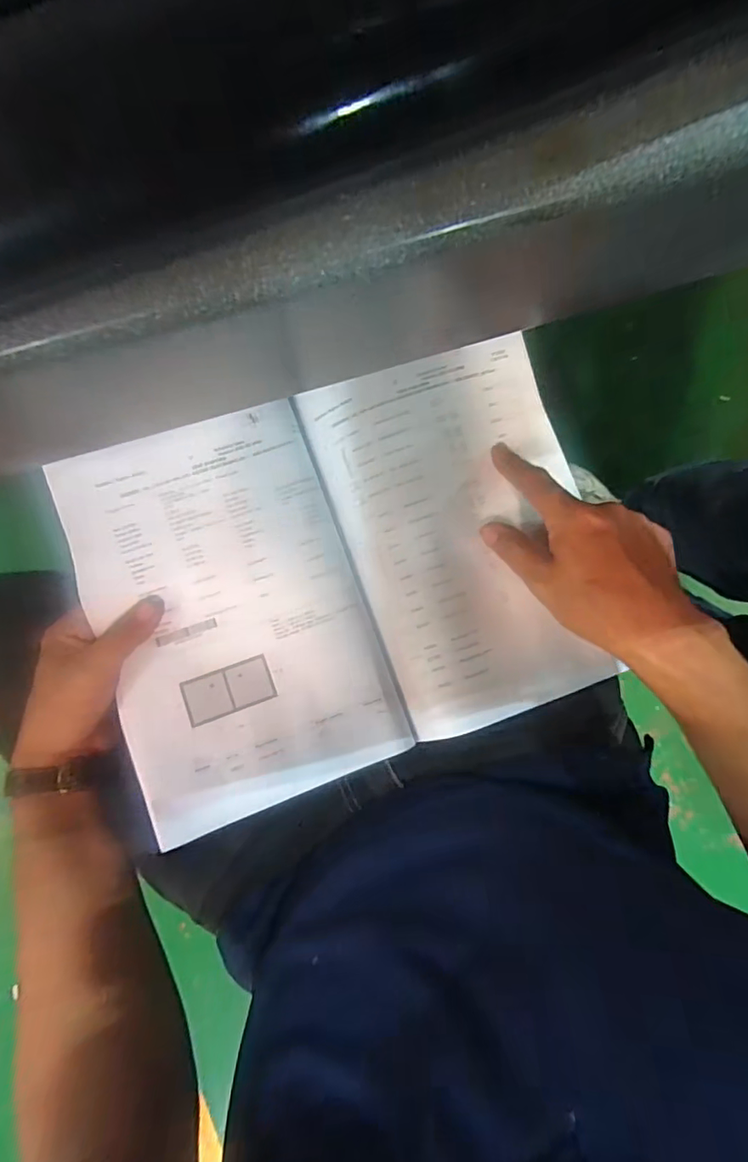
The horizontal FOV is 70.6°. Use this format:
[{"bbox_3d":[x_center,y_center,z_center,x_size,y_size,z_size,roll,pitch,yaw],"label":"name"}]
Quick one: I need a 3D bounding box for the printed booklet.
[{"bbox_3d":[-0.017,-0.009,0.395,0.369,0.069,0.276,-20,95,0],"label":"printed booklet"}]

